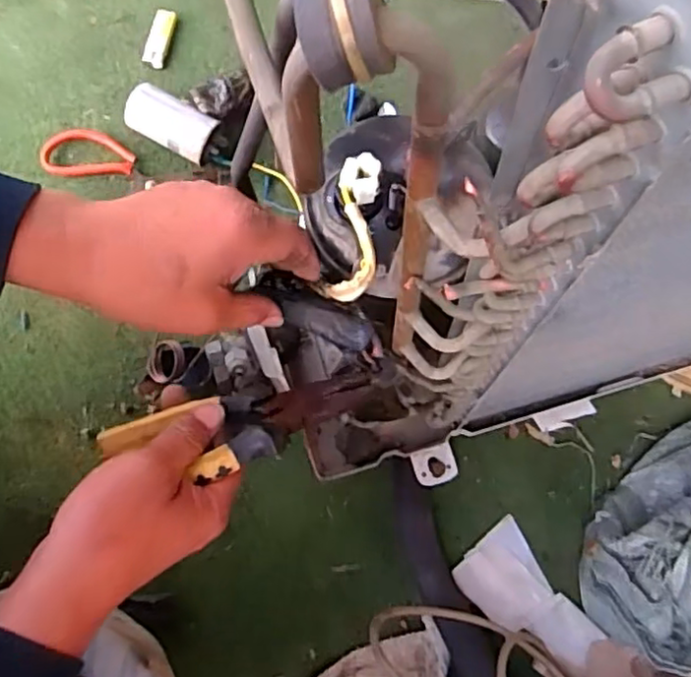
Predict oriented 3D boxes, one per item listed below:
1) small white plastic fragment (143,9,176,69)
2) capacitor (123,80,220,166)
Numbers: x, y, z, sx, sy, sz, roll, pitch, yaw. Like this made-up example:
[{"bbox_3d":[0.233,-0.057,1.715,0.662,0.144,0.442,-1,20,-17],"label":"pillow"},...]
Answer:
[{"bbox_3d":[-0.211,-0.339,0.753,0.025,0.020,0.072,12,73,3],"label":"small white plastic fragment"},{"bbox_3d":[-0.182,-0.230,0.700,0.091,0.045,0.053,25,74,7],"label":"capacitor"}]

